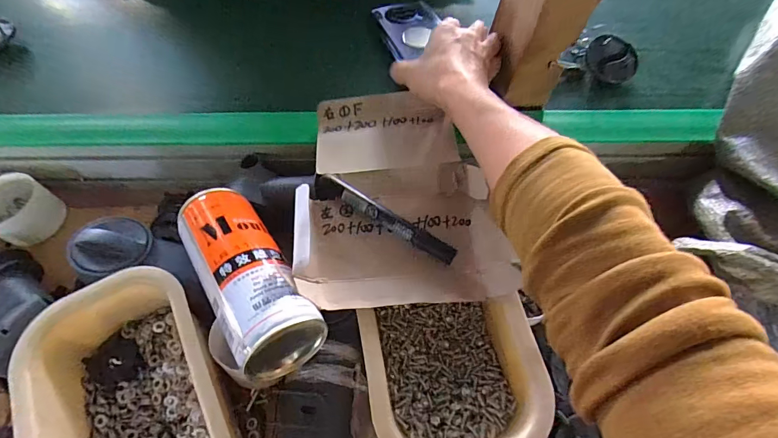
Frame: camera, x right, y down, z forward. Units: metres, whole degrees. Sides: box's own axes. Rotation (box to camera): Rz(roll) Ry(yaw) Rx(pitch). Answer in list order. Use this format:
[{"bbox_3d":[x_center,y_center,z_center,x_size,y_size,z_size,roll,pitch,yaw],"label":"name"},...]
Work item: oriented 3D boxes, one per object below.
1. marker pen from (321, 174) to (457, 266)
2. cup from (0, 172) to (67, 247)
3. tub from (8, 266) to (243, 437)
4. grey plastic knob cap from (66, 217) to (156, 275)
[{"bbox_3d":[-0.001,0.001,0.343,0.125,0.022,0.015,28,65,16],"label":"marker pen"},{"bbox_3d":[-0.401,-0.010,0.436,0.064,0.048,0.062,-1,61,1],"label":"cup"},{"bbox_3d":[-0.193,0.153,0.320,0.130,0.083,0.201,-25,63,-12],"label":"tub"},{"bbox_3d":[-0.252,0.024,0.367,0.061,0.018,0.059,-1,61,1],"label":"grey plastic knob cap"}]

